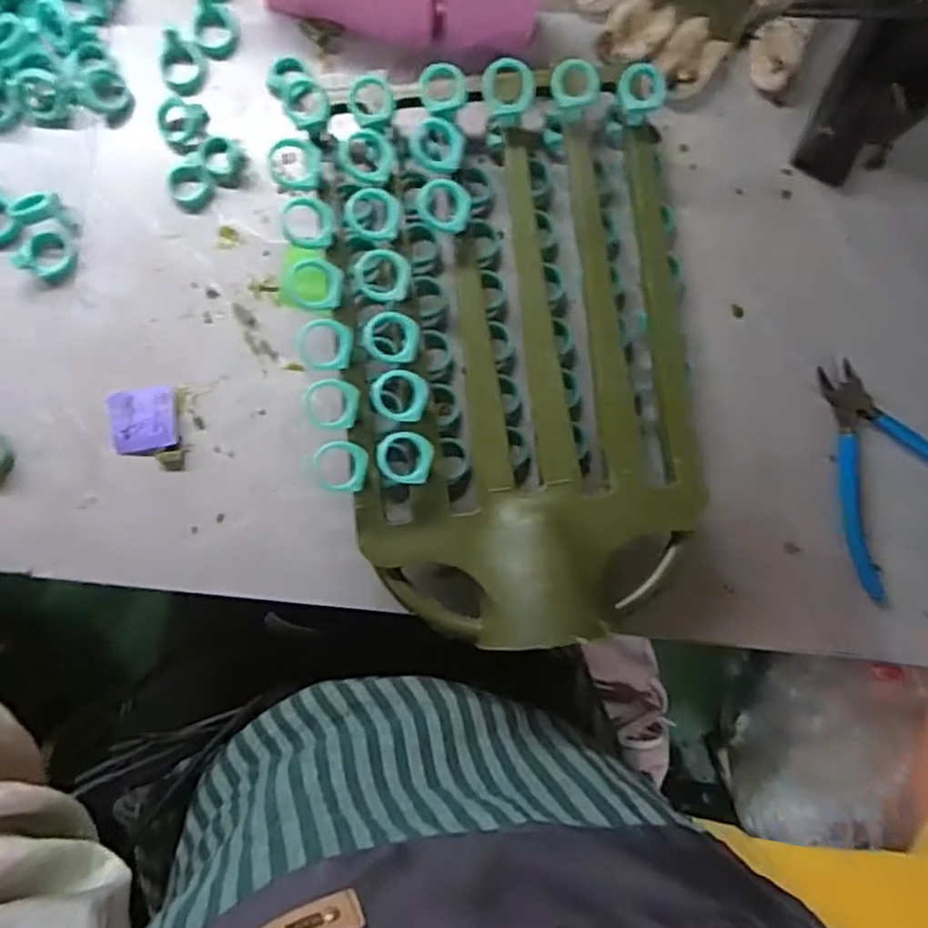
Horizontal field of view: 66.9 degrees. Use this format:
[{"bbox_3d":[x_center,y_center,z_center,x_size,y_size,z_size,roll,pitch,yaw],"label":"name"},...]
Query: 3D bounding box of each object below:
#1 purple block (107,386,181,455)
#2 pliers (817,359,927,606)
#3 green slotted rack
[{"bbox_3d":[-0.193,-0.027,0.423,0.038,0.005,0.040,-10,88,-5],"label":"purple block"},{"bbox_3d":[0.280,0.003,0.450,0.094,0.021,0.148,-16,89,-5],"label":"pliers"},{"bbox_3d":[0.026,-0.065,0.410,0.212,0.069,0.321,-5,88,-5],"label":"green slotted rack"}]

